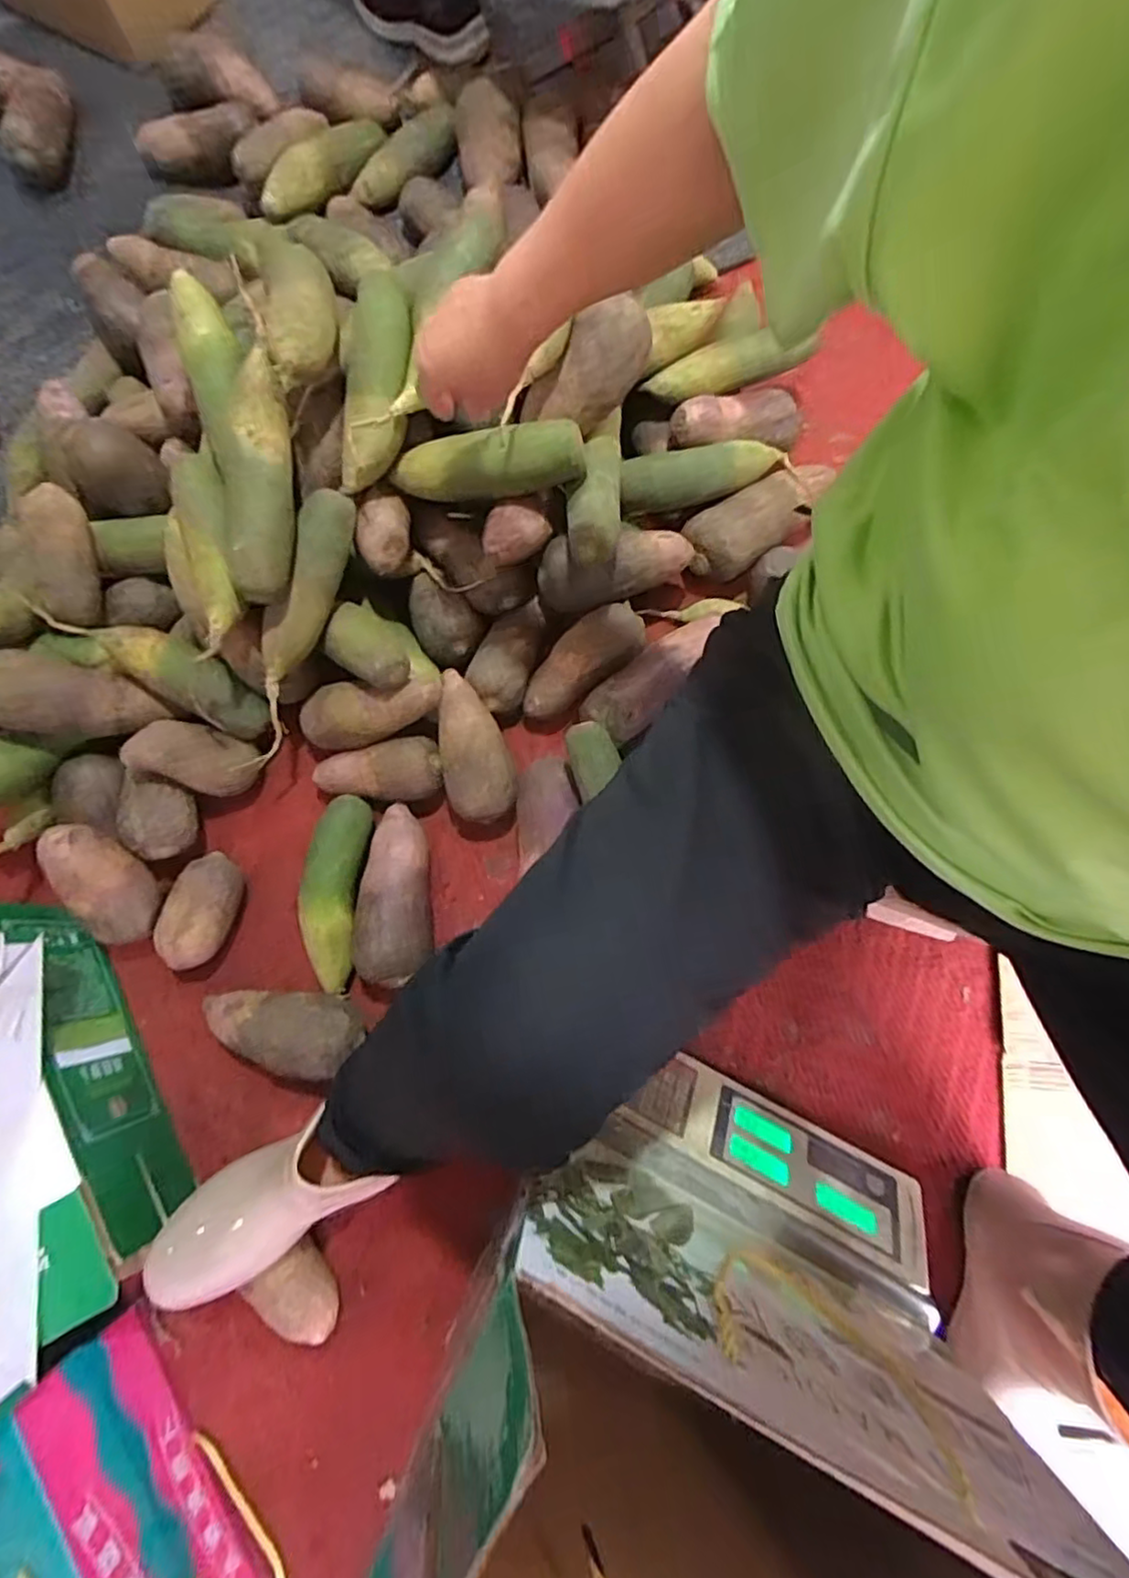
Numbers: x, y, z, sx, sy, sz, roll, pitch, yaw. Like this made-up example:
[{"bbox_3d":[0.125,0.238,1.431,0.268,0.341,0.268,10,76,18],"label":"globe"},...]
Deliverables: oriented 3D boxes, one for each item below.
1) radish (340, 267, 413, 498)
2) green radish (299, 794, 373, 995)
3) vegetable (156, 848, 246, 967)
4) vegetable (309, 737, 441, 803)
[{"bbox_3d":[-0.178,-0.382,0.608,0.060,0.061,0.188,6,79,2],"label":"radish"},{"bbox_3d":[-0.237,0.105,0.672,0.051,0.052,0.193,4,79,2],"label":"green radish"},{"bbox_3d":[-0.374,0.128,0.671,0.062,0.053,0.115,29,81,7],"label":"vegetable"},{"bbox_3d":[-0.197,-0.015,0.699,0.135,0.056,0.060,-8,79,0],"label":"vegetable"}]

